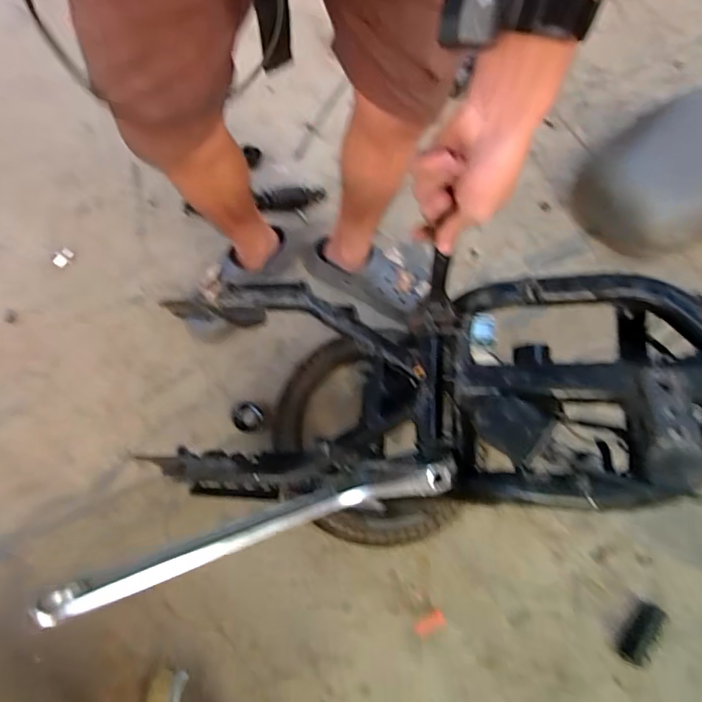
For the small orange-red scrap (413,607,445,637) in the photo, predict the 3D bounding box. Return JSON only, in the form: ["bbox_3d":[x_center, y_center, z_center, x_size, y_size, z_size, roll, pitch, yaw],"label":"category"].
[{"bbox_3d":[0.131,0.457,0.803,0.052,0.005,0.025,-29,76,-8],"label":"small orange-red scrap"}]

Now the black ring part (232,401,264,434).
[{"bbox_3d":[-0.191,0.123,0.879,0.057,0.019,0.054,0,74,0],"label":"black ring part"}]

